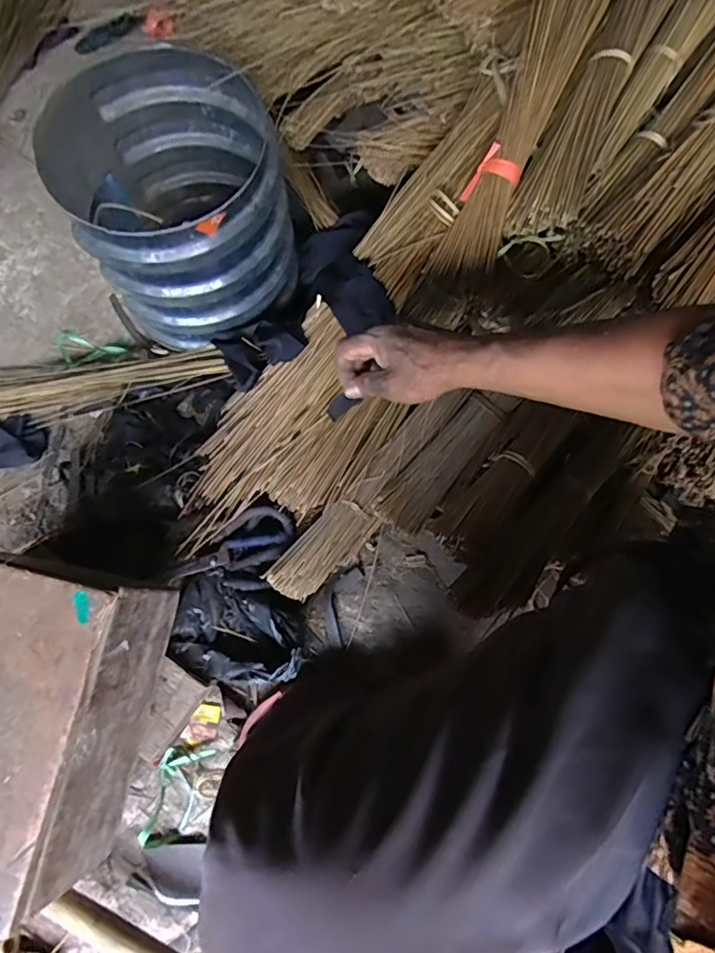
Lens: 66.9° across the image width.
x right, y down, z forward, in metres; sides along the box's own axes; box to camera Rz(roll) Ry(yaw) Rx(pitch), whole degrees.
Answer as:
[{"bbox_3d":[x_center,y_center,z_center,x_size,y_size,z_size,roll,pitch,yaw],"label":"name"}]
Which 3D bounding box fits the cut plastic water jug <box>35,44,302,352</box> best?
[{"bbox_3d":[-0.223,-0.344,0.707,0.251,0.238,0.279,-25,74,-7],"label":"cut plastic water jug"}]

